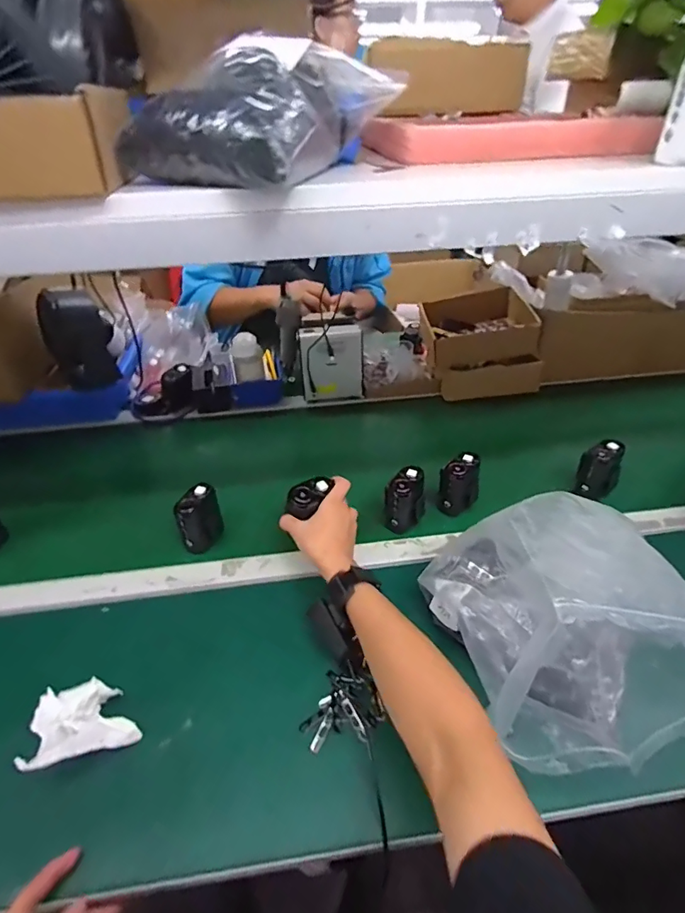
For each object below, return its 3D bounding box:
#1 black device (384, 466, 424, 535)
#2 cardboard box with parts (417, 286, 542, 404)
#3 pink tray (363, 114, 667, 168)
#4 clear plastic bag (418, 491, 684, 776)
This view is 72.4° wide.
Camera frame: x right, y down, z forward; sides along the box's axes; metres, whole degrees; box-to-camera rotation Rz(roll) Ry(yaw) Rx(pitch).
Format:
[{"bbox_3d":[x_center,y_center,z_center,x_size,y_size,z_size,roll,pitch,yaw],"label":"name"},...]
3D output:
[{"bbox_3d":[0.091,0.063,0.688,0.059,0.074,0.065,7,39,11],"label":"black device"},{"bbox_3d":[0.290,-0.246,1.017,0.232,0.156,0.185,-2,39,0],"label":"cardboard box with parts"},{"bbox_3d":[0.184,-0.346,0.510,0.322,0.036,0.050,-5,39,-5],"label":"pink tray"},{"bbox_3d":[0.210,0.149,0.458,0.173,0.193,0.225,-9,39,-10],"label":"clear plastic bag"}]

